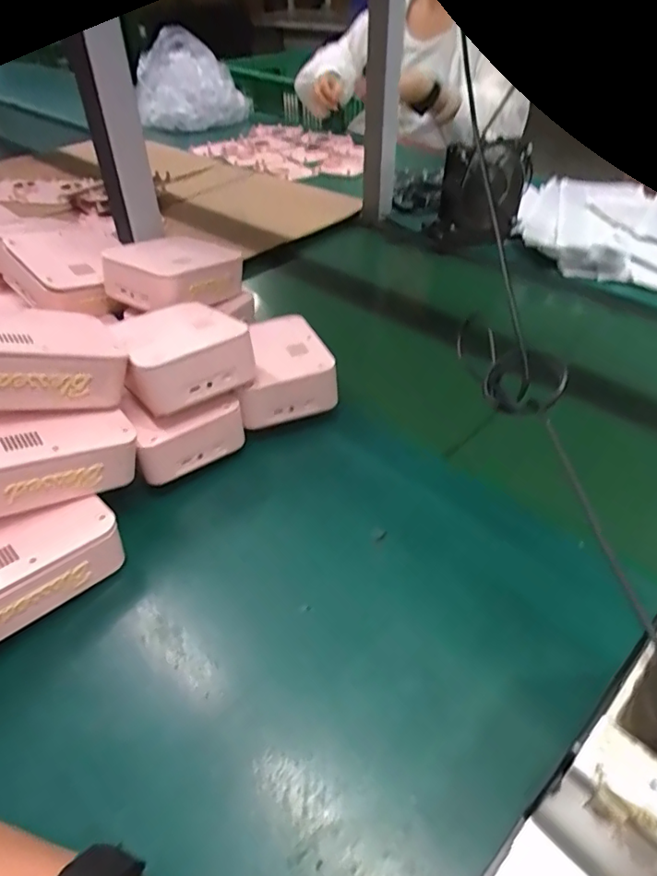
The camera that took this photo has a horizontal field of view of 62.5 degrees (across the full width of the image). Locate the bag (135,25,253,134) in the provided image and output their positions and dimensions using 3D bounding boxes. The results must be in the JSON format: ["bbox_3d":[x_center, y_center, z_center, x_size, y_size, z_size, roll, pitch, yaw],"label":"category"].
[{"bbox_3d":[-0.347,-0.902,1.369,0.287,0.197,0.192,-9,43,-5],"label":"bag"}]

